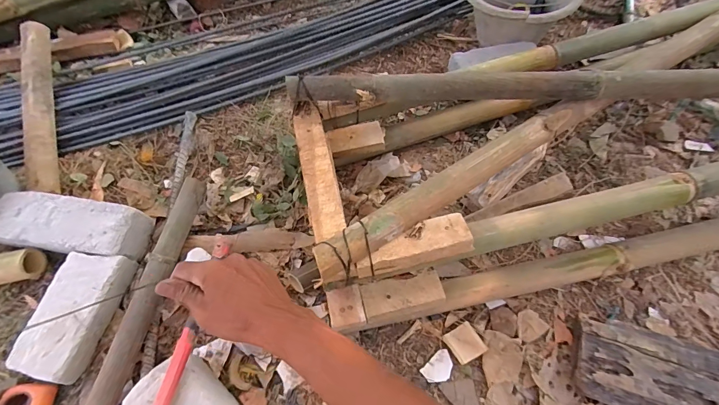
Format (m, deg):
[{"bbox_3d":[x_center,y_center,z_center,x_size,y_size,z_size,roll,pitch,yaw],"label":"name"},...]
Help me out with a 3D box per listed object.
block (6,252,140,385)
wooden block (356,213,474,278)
[{"bbox_3d":[-0.505,0.193,0.637,0.102,0.065,0.218,14,62,9],"label":"block"},{"bbox_3d":[0.081,0.065,0.550,0.176,0.036,0.062,-15,61,-4],"label":"wooden block"}]

